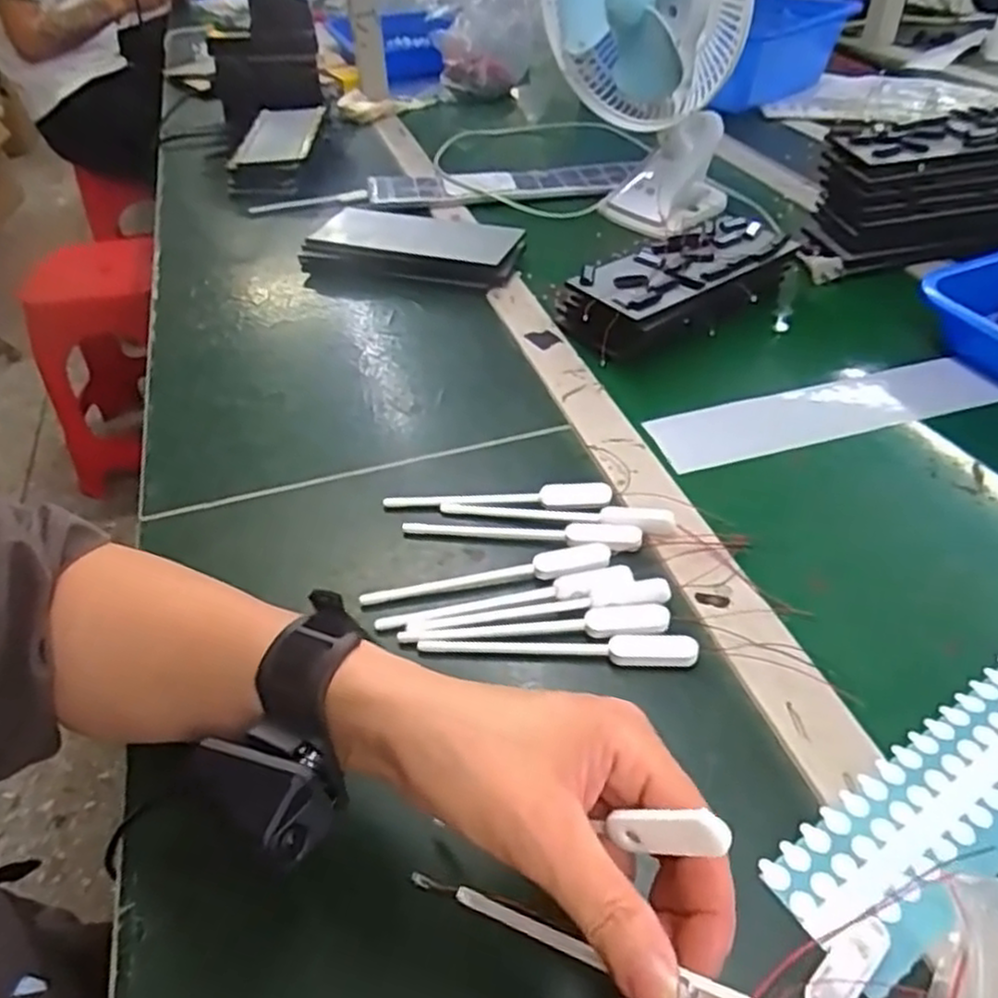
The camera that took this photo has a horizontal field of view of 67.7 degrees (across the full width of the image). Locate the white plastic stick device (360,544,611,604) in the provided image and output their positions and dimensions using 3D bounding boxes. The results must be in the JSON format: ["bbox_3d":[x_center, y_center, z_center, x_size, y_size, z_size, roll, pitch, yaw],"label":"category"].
[{"bbox_3d":[-0.007,0.042,0.432,0.143,0.007,0.022,-6,43,-1],"label":"white plastic stick device"}]

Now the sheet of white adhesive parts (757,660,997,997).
[{"bbox_3d":[0.282,0.098,0.371,0.376,0.006,0.060,-25,46,-23],"label":"sheet of white adhesive parts"}]

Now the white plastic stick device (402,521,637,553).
[{"bbox_3d":[0.012,0.022,0.452,0.144,0.009,0.018,3,43,8],"label":"white plastic stick device"}]

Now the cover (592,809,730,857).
[{"bbox_3d":[0.053,0.106,0.237,0.043,0.012,0.008,-22,28,41],"label":"cover"}]

